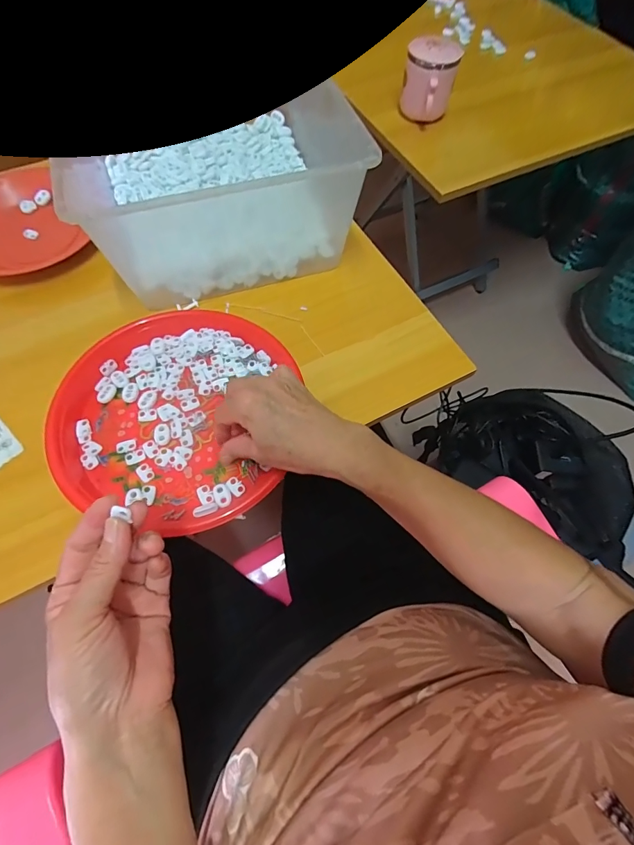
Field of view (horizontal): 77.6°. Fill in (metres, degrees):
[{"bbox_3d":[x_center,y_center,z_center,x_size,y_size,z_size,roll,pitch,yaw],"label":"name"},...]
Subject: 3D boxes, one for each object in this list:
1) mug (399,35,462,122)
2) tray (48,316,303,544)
[{"bbox_3d":[0.170,-0.521,0.602,0.078,0.082,0.075,12,67,3],"label":"mug"},{"bbox_3d":[-0.138,-0.020,0.394,0.222,0.027,0.230,1,67,-2],"label":"tray"}]

